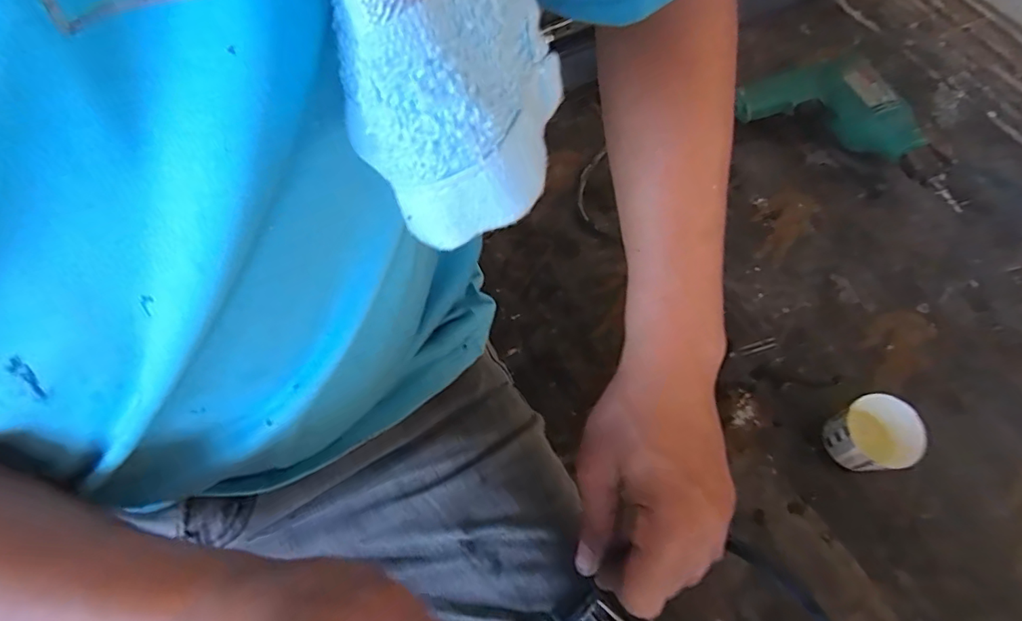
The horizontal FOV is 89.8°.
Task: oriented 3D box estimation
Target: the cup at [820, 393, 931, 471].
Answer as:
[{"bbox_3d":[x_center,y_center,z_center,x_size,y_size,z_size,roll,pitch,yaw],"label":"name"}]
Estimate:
[{"bbox_3d":[0.303,0.106,0.434,0.057,0.054,0.057,-1,64,2],"label":"cup"}]

